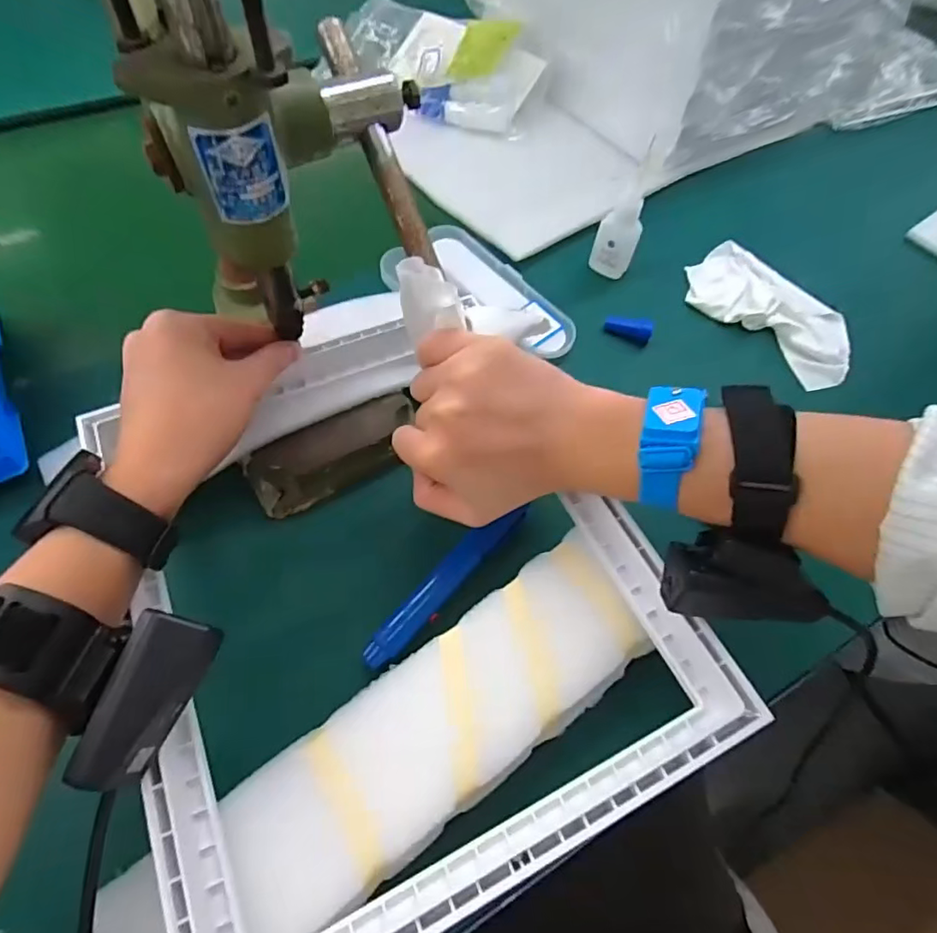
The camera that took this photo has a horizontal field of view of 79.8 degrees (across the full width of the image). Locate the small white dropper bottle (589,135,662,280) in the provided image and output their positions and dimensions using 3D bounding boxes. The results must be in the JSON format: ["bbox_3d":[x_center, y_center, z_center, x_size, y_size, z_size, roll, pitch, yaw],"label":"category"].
[{"bbox_3d":[0.133,-0.211,0.480,0.036,0.115,0.020,18,61,6],"label":"small white dropper bottle"}]

